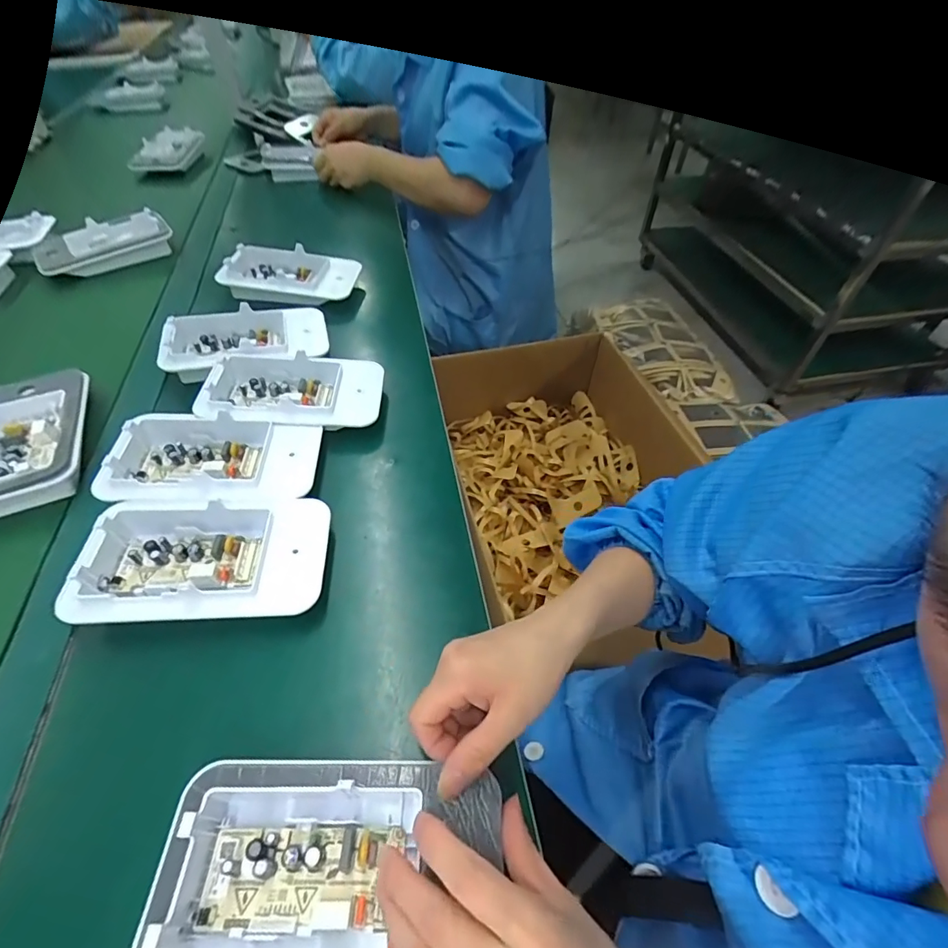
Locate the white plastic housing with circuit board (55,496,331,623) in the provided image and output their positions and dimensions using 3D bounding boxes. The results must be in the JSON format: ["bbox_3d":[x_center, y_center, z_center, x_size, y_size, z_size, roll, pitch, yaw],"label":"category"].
[{"bbox_3d":[-0.201,0.064,0.358,0.165,0.041,0.100,-5,49,-5],"label":"white plastic housing with circuit board"}]

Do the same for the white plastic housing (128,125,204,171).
[{"bbox_3d":[-0.629,-0.669,0.961,0.100,0.041,0.171,-3,49,-3],"label":"white plastic housing"}]

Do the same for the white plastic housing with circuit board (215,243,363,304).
[{"bbox_3d":[-0.246,-0.271,0.627,0.164,0.039,0.093,1,49,0],"label":"white plastic housing with circuit board"}]

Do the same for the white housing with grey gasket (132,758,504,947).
[{"bbox_3d":[-0.071,0.209,0.243,0.166,0.044,0.102,0,49,-1],"label":"white housing with grey gasket"}]

